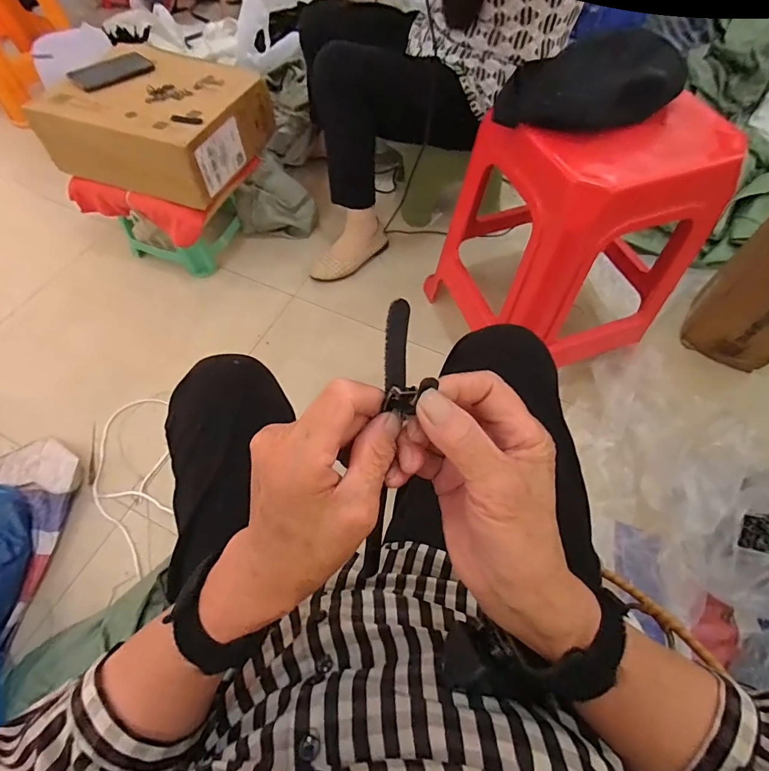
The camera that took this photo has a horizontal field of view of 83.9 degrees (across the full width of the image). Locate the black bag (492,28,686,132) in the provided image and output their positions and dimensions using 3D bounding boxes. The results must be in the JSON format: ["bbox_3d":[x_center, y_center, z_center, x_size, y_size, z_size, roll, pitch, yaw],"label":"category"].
[{"bbox_3d":[0.307,-0.445,0.620,0.266,0.093,0.106,-8,61,-4],"label":"black bag"}]

